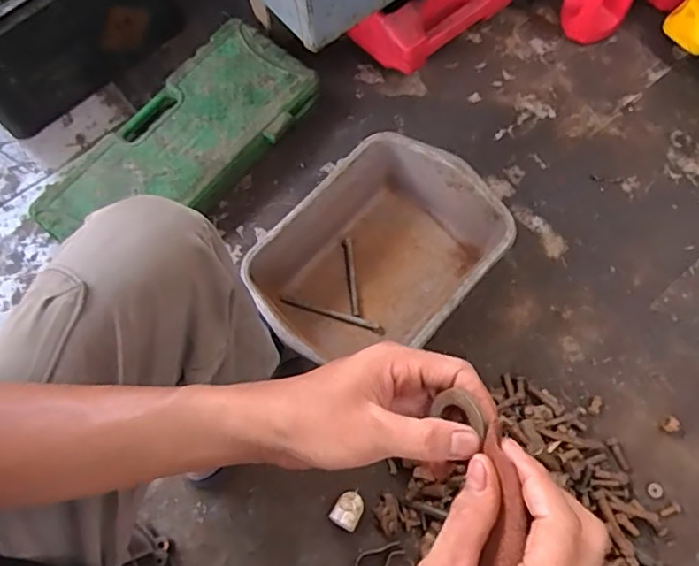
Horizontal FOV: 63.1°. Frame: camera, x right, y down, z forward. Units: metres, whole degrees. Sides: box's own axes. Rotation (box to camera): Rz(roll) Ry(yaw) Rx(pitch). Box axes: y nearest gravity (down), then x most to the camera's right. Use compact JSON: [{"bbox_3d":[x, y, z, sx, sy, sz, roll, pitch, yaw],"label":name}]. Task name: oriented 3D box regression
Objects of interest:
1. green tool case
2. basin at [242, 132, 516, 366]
[{"bbox_3d":[-0.284,-0.229,0.964,0.216,0.089,0.489,43,76,16],"label":"green tool case"},{"bbox_3d":[0.045,-0.026,0.859,0.265,0.153,0.344,39,75,16],"label":"basin"}]

